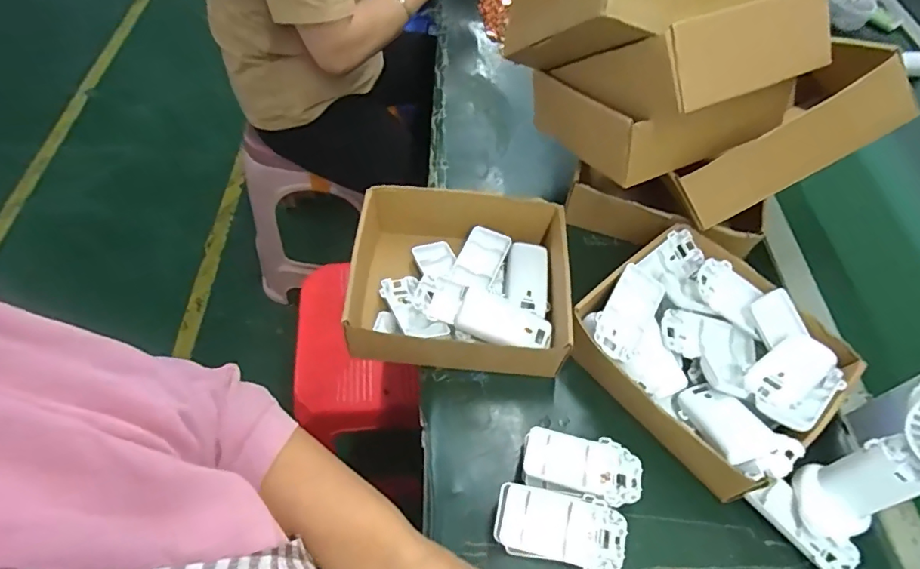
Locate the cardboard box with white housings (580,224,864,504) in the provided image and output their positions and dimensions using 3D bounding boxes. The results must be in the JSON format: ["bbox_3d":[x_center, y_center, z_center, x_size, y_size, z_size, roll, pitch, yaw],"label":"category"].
[{"bbox_3d":[0.232,0.065,0.503,0.197,0.075,0.211,-34,65,-24],"label":"cardboard box with white housings"}]

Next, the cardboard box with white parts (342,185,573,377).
[{"bbox_3d":[-0.002,-0.002,0.548,0.216,0.079,0.182,3,56,-2],"label":"cardboard box with white parts"}]

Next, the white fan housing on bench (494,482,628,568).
[{"bbox_3d":[0.078,0.199,0.428,0.100,0.042,0.051,12,56,4],"label":"white fan housing on bench"}]

